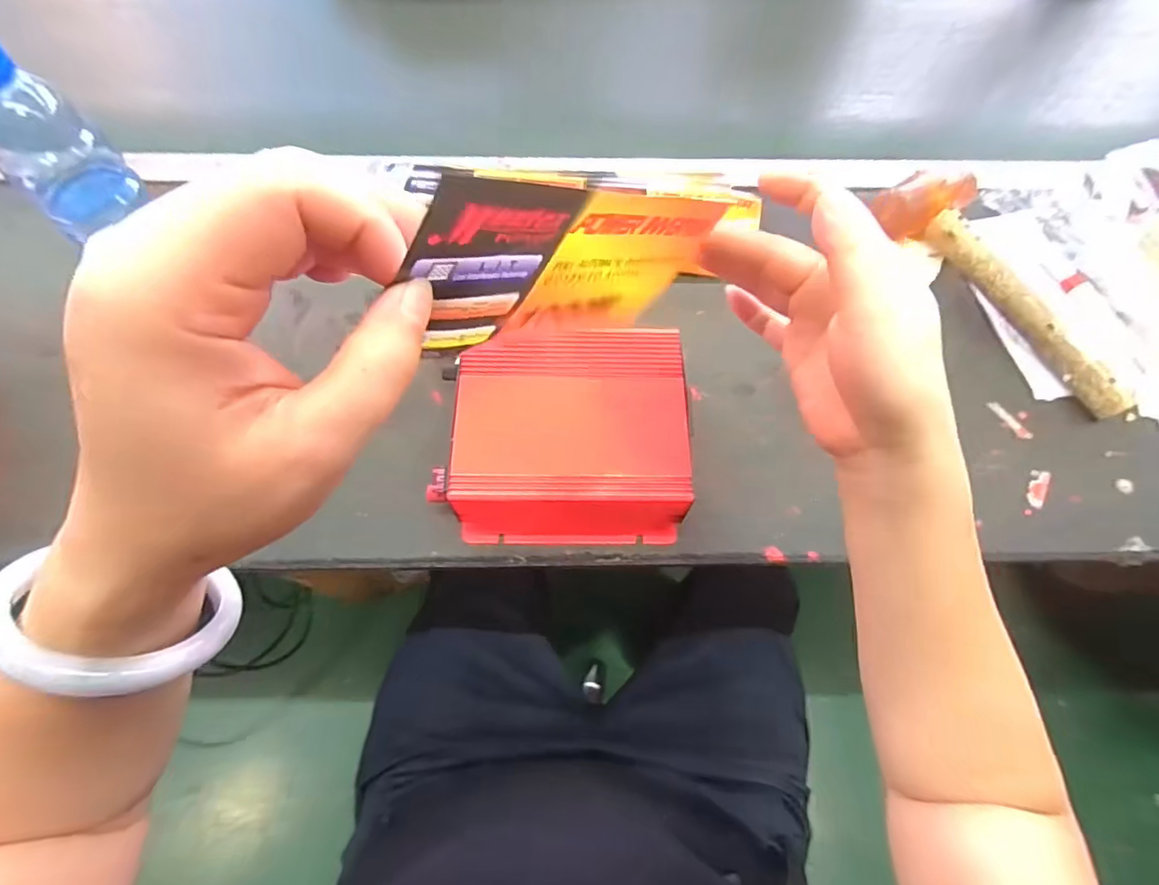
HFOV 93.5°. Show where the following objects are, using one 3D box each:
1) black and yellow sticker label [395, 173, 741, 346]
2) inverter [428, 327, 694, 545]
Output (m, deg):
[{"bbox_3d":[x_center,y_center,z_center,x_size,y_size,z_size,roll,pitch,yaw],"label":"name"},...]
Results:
[{"bbox_3d":[0.000,-0.067,0.212,0.165,0.071,0.004,-22,71,-50],"label":"black and yellow sticker label"},{"bbox_3d":[-0.011,-0.007,0.432,0.179,0.068,0.159,-1,66,-2],"label":"inverter"}]

